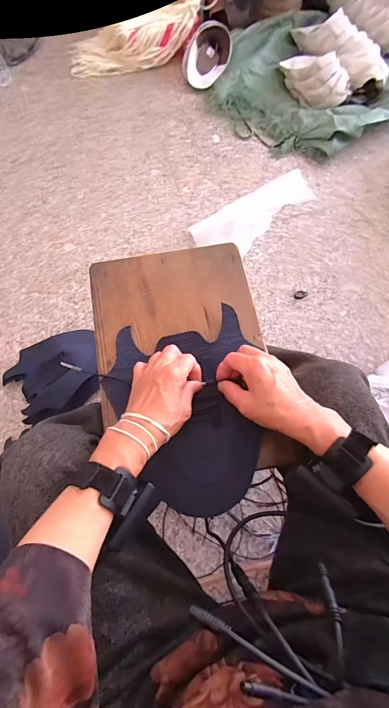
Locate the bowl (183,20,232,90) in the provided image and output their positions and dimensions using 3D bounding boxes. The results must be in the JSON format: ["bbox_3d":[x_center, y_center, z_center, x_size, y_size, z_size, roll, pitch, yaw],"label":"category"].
[{"bbox_3d":[0.046,-1.097,1.236,0.154,0.059,0.228,23,94,-10],"label":"bowl"}]

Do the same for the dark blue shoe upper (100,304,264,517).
[{"bbox_3d":[-0.012,0.073,0.427,0.183,0.016,0.242,-11,76,-3],"label":"dark blue shoe upper"}]

